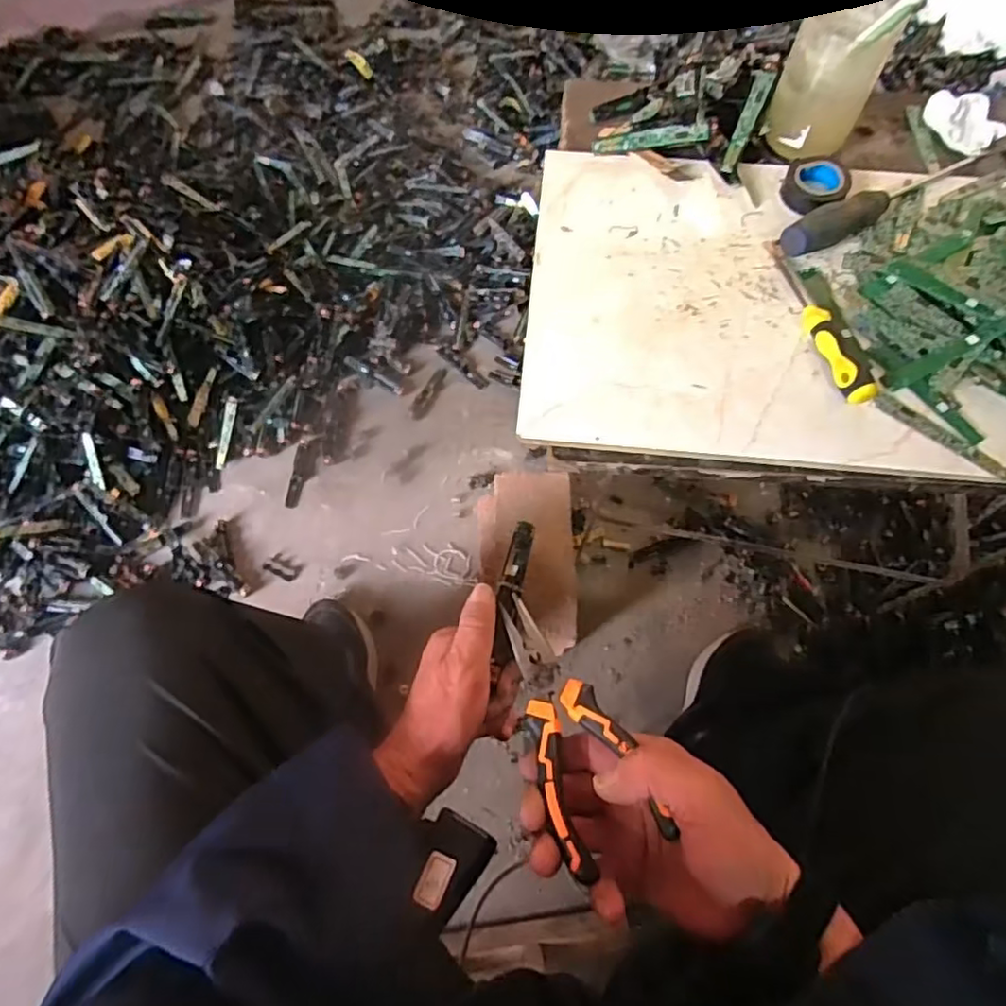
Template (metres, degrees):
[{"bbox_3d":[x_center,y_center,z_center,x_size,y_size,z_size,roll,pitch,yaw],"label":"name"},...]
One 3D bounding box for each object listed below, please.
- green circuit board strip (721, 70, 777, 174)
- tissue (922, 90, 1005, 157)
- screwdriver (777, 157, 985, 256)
[{"bbox_3d":[0.208,-0.327,0.540,0.017,0.011,0.100,22,86,7],"label":"green circuit board strip"},{"bbox_3d":[0.411,-0.342,0.567,0.054,0.024,0.066,-32,70,-14],"label":"tissue"},{"bbox_3d":[0.310,-0.243,0.507,0.209,0.033,0.026,-27,69,-13],"label":"screwdriver"}]

